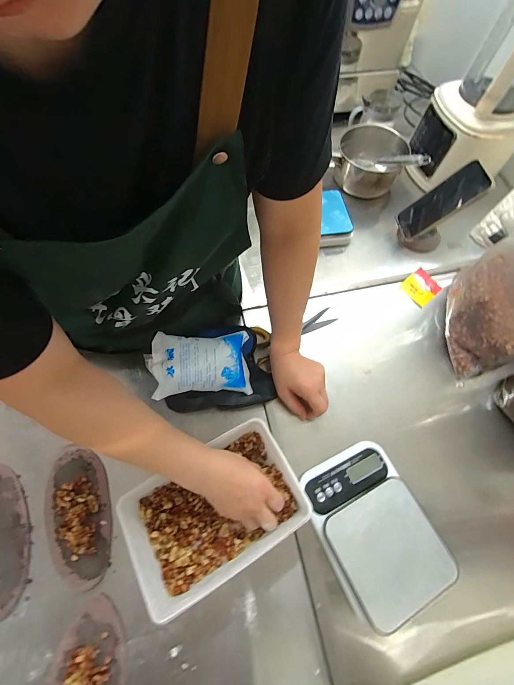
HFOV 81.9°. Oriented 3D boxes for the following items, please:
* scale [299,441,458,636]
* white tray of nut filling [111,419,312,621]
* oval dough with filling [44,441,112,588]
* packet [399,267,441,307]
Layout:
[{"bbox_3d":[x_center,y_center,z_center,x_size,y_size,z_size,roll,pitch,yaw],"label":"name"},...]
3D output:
[{"bbox_3d":[0.160,0.256,0.419,0.145,0.043,0.193,-21,67,-11],"label":"scale"},{"bbox_3d":[-0.054,0.224,0.404,0.214,0.073,0.142,-28,68,-14],"label":"white tray of nut filling"},{"bbox_3d":[-0.261,0.245,0.428,0.088,0.013,0.186,-20,67,-11],"label":"oval dough with filling"},{"bbox_3d":[0.338,-0.116,0.612,0.065,0.012,0.063,-37,71,-17],"label":"packet"}]

